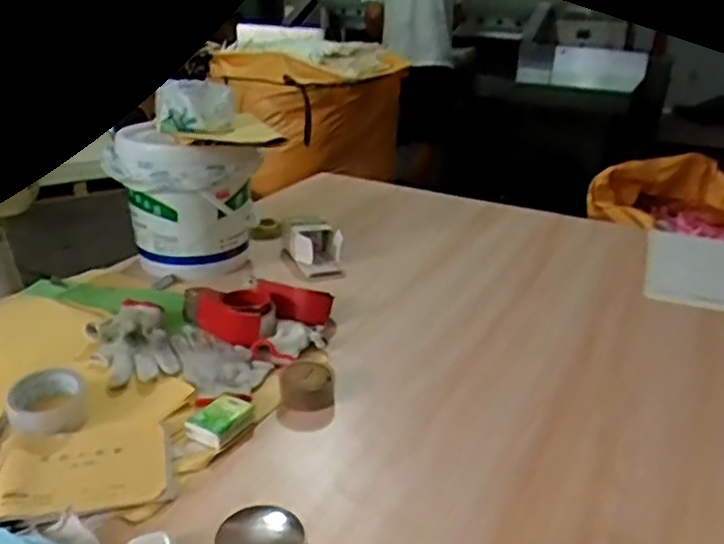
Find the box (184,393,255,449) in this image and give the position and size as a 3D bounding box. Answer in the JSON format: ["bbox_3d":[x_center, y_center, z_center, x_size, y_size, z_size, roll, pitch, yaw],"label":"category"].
[{"bbox_3d":[-0.174,0.183,0.845,0.055,0.021,0.079,16,31,27],"label":"box"}]

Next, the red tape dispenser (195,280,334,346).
[{"bbox_3d":[-0.152,0.062,1.063,0.220,0.052,0.106,-7,27,-19],"label":"red tape dispenser"}]

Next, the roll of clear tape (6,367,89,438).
[{"bbox_3d":[-0.387,0.160,0.841,0.088,0.044,0.090,2,23,-1],"label":"roll of clear tape"}]

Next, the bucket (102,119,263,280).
[{"bbox_3d":[-0.319,-0.132,1.238,0.254,0.240,0.200,-7,27,-17],"label":"bucket"}]

